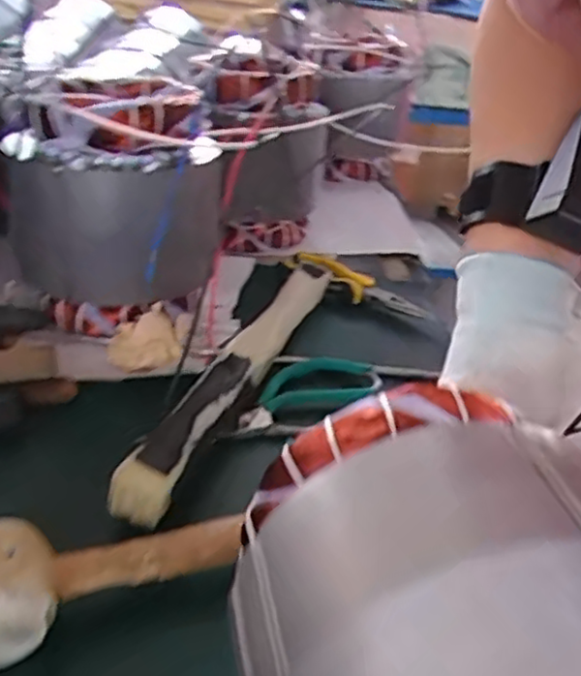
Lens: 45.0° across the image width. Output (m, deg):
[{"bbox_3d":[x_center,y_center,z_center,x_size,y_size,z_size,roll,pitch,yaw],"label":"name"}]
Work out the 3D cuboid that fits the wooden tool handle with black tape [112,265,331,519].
[{"bbox_3d":[-0.032,0.021,0.500,0.032,0.040,0.317,16,32,14],"label":"wooden tool handle with black tape"}]

